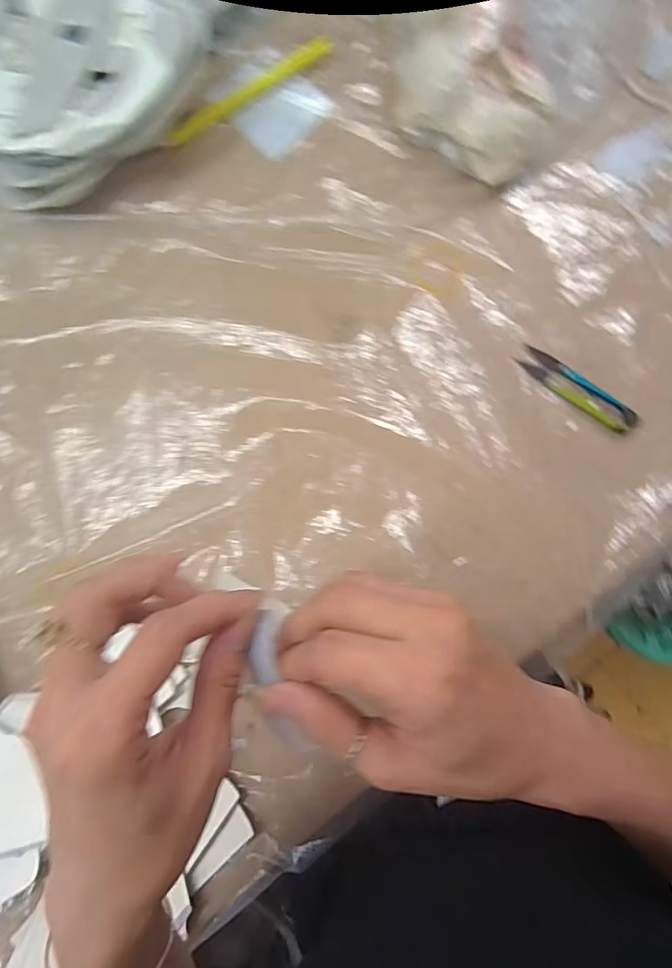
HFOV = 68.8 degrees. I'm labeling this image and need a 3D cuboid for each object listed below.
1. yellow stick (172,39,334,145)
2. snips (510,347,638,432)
[{"bbox_3d":[-0.071,-0.331,0.413,0.150,0.004,0.018,-31,83,1],"label":"yellow stick"},{"bbox_3d":[0.179,-0.071,0.365,0.093,0.008,0.020,39,88,6],"label":"snips"}]

